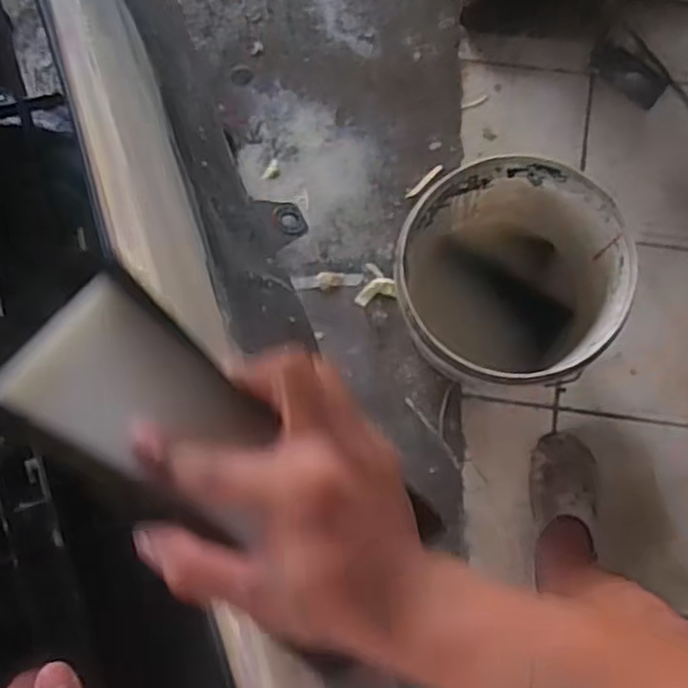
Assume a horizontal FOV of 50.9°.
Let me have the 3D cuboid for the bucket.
[{"bbox_3d":[0.228,-0.078,1.105,0.300,0.325,0.300,0,82,3],"label":"bucket"}]

